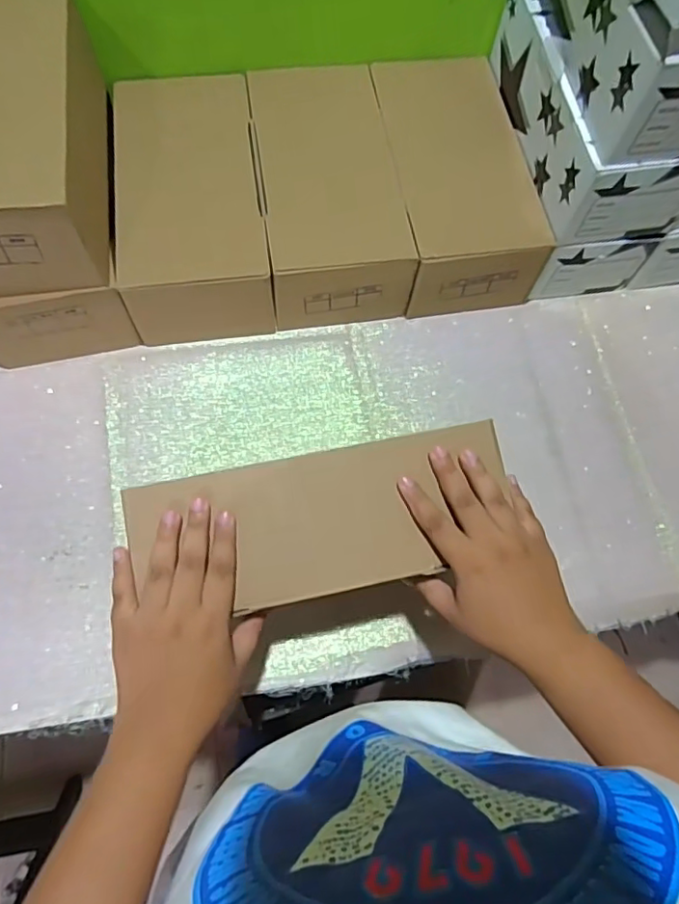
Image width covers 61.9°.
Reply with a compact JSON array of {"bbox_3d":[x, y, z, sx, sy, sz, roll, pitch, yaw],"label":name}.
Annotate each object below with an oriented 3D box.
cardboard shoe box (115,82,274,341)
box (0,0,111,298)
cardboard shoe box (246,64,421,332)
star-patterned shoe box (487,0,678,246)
[{"bbox_3d":[-0.153,-0.258,0.606,0.137,0.107,0.263,-7,68,-7],"label":"cardboard shoe box"},{"bbox_3d":[-0.289,-0.274,0.495,0.135,0.097,0.261,-7,68,-7],"label":"box"},{"bbox_3d":[-0.014,-0.276,0.621,0.137,0.107,0.271,-6,68,-7],"label":"cardboard shoe box"},{"bbox_3d":[0.249,-0.342,0.561,0.120,0.095,0.256,-6,68,-6],"label":"star-patterned shoe box"}]

